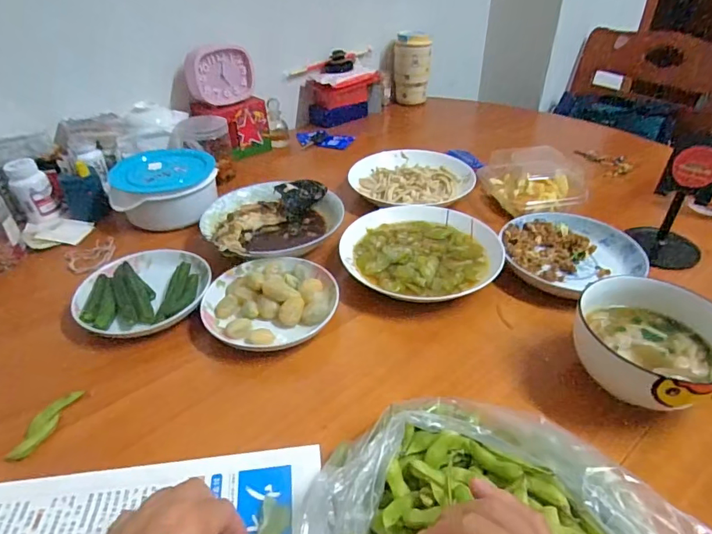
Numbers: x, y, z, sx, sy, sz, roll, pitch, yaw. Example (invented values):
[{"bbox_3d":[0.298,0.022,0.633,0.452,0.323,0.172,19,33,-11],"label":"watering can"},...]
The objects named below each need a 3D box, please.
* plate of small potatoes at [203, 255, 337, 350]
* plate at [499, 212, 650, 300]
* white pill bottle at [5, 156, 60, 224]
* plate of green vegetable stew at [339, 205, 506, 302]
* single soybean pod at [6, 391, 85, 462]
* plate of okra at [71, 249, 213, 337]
[{"bbox_3d":[-0.101,0.036,0.541,0.147,0.041,0.136,-1,37,1],"label":"plate of small potatoes"},{"bbox_3d":[0.270,-0.018,0.608,0.166,0.027,0.154,-1,37,1],"label":"plate"},{"bbox_3d":[-0.499,-0.116,0.713,0.051,0.087,0.051,-16,39,-19],"label":"white pill bottle"},{"bbox_3d":[0.084,-0.018,0.613,0.200,0.034,0.182,-1,37,1],"label":"plate of green vegetable stew"},{"bbox_3d":[-0.286,0.145,0.427,0.021,0.012,0.072,11,38,16],"label":"single soybean pod"},{"bbox_3d":[-0.255,0.022,0.564,0.151,0.034,0.136,-8,38,-8],"label":"plate of okra"}]

